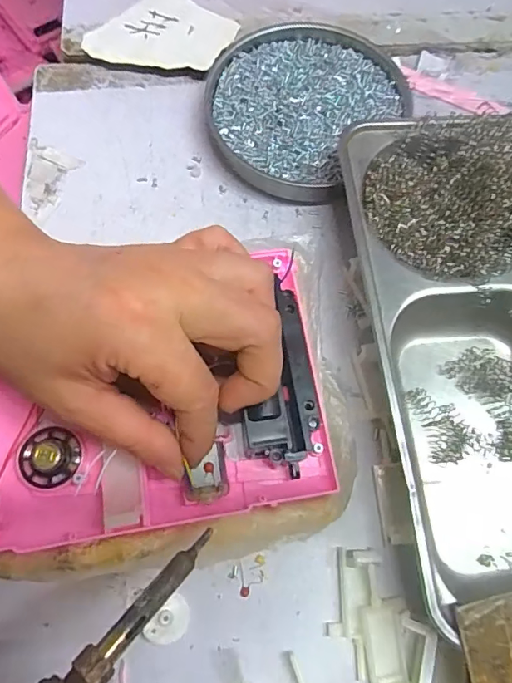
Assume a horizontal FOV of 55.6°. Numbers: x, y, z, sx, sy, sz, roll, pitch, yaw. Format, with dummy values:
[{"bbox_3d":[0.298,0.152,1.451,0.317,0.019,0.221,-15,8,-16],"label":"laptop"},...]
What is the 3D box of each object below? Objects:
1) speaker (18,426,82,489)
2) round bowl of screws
[{"bbox_3d":[-0.098,0.054,0.228,0.028,0.012,0.027,0,71,-1],"label":"speaker"},{"bbox_3d":[0.030,-0.164,0.339,0.120,0.020,0.132,0,71,-1],"label":"round bowl of screws"}]

